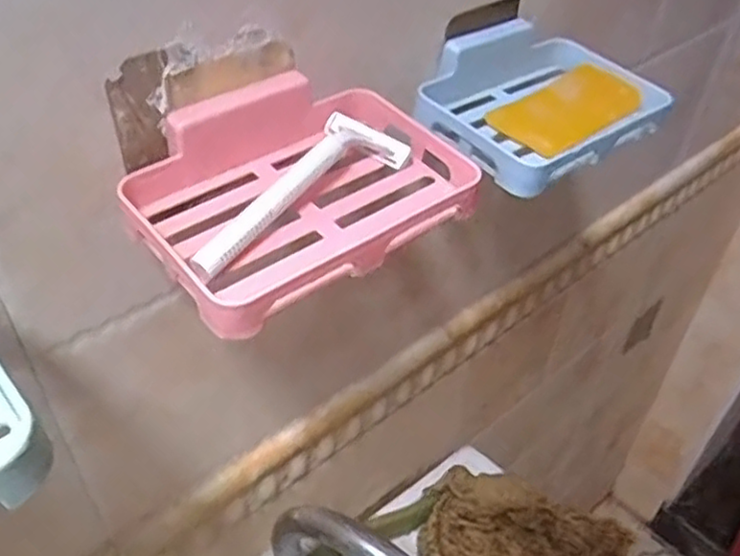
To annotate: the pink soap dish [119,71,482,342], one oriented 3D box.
[{"bbox_3d":[-0.024,-0.037,0.265,0.126,0.037,0.082,-30,51,-29],"label":"pink soap dish"}]

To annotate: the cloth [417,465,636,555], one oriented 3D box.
[{"bbox_3d":[0.128,0.212,0.576,0.166,0.040,0.100,3,43,1],"label":"cloth"}]

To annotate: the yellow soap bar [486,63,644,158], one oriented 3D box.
[{"bbox_3d":[0.101,-0.086,0.355,0.083,0.012,0.038,-31,52,-30],"label":"yellow soap bar"}]

